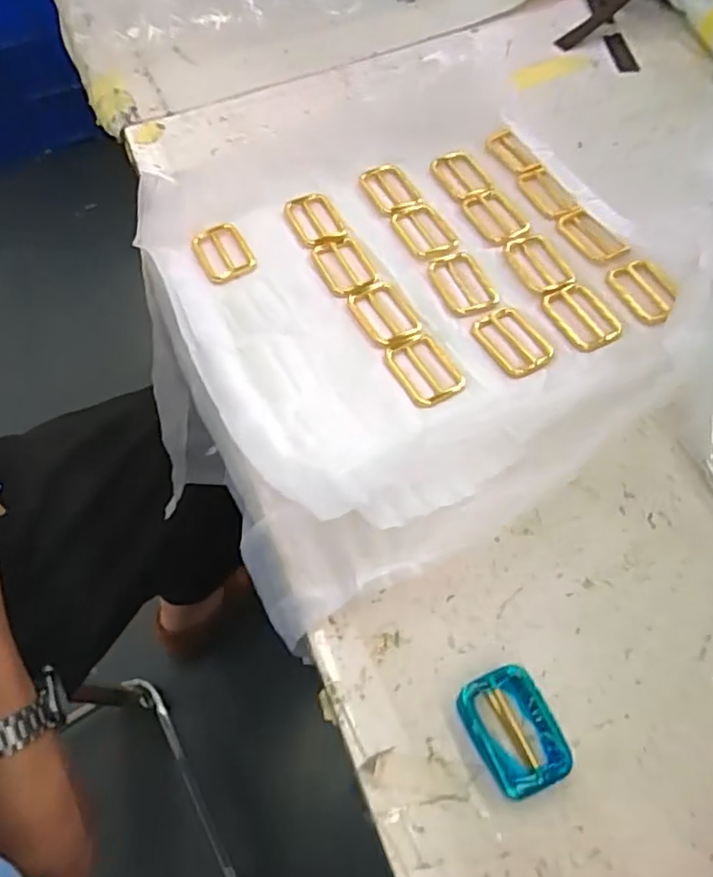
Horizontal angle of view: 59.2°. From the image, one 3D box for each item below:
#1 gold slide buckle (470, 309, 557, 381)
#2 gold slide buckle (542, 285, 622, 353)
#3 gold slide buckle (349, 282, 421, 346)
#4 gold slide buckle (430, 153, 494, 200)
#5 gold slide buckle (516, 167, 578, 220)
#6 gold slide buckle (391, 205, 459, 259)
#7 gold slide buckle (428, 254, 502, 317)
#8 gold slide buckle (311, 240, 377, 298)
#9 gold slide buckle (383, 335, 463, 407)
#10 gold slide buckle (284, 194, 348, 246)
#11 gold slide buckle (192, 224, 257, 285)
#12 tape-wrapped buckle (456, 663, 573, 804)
[{"bbox_3d":[0.088,-0.054,0.350,0.034,0.004,0.044,-27,62,-14],"label":"gold slide buckle"},{"bbox_3d":[0.130,-0.069,0.356,0.034,0.006,0.046,-20,61,-10],"label":"gold slide buckle"},{"bbox_3d":[0.017,-0.073,0.363,0.029,0.004,0.043,-26,62,-13],"label":"gold slide buckle"},{"bbox_3d":[0.072,-0.179,0.423,0.028,0.004,0.047,-26,62,-13],"label":"gold slide buckle"},{"bbox_3d":[0.124,-0.161,0.411,0.022,0.007,0.048,-16,60,-8],"label":"gold slide buckle"},{"bbox_3d":[0.043,-0.131,0.396,0.030,0.005,0.047,-24,61,-12],"label":"gold slide buckle"},{"bbox_3d":[0.064,-0.092,0.372,0.032,0.004,0.046,-16,60,-7],"label":"gold slide buckle"},{"bbox_3d":[-0.007,-0.106,0.384,0.031,0.004,0.045,-20,60,-10],"label":"gold slide buckle"},{"bbox_3d":[0.038,-0.038,0.343,0.032,0.004,0.045,-26,62,-13],"label":"gold slide buckle"},{"bbox_3d":[-0.026,-0.144,0.407,0.031,0.004,0.049,-22,61,-11],"label":"gold slide buckle"},{"bbox_3d":[-0.084,-0.117,0.395,0.033,0.006,0.049,-21,61,-10],"label":"gold slide buckle"},{"bbox_3d":[0.062,0.115,0.248,0.031,0.013,0.044,-25,61,-12],"label":"tape-wrapped buckle"}]

